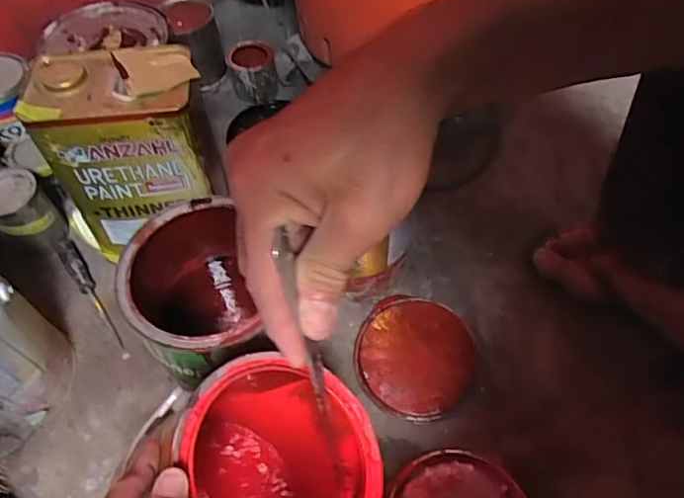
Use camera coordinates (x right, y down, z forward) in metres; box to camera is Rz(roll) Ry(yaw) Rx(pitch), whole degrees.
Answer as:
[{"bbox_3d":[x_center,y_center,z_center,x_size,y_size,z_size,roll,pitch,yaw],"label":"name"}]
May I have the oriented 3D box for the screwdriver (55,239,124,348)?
[{"bbox_3d":[-0.322,0.053,0.707,0.022,0.027,0.169,-30,62,-17],"label":"screwdriver"}]

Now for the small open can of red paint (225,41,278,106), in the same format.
[{"bbox_3d":[-0.142,-0.282,0.890,0.074,0.070,0.076,-10,59,-5],"label":"small open can of red paint"}]

